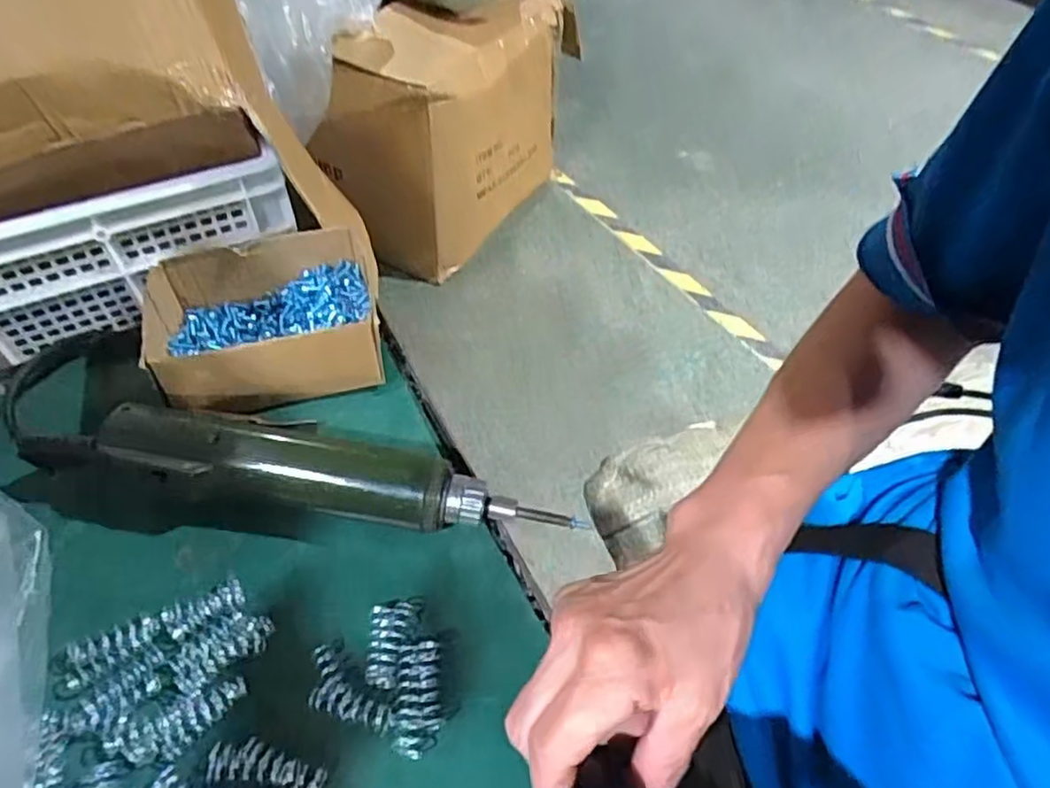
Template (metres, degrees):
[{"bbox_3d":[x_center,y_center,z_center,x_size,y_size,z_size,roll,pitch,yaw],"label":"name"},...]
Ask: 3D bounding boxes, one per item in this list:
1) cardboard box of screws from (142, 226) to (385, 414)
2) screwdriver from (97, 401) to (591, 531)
[{"bbox_3d":[-0.158,-0.046,0.428,0.133,0.049,0.101,-15,54,-14],"label":"cardboard box of screws"},{"bbox_3d":[-0.093,0.044,0.366,0.240,0.045,0.046,6,52,2],"label":"screwdriver"}]

